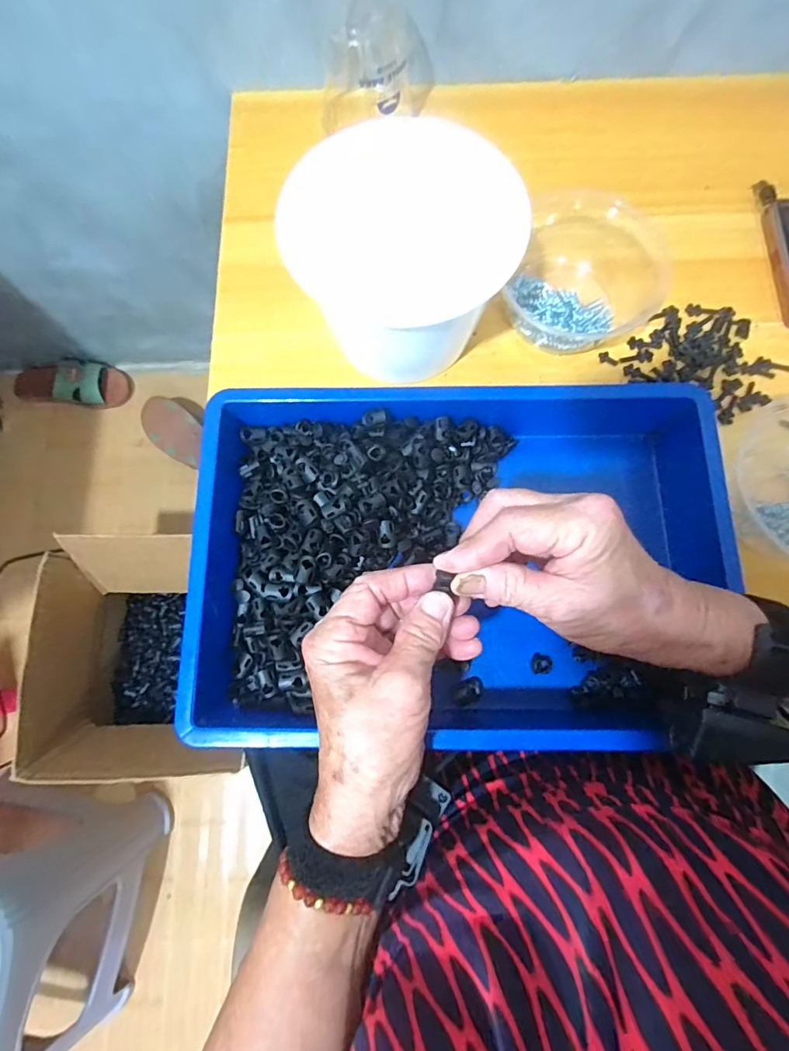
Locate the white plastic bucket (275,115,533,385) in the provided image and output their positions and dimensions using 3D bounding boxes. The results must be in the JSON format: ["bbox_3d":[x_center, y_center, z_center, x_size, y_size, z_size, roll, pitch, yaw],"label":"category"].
[{"bbox_3d":[0.004,-0.202,0.387,0.150,0.121,0.149,0,77,1],"label":"white plastic bucket"}]

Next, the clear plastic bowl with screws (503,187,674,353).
[{"bbox_3d":[0.155,-0.225,0.424,0.129,0.053,0.139,0,77,1],"label":"clear plastic bowl with screws"}]

